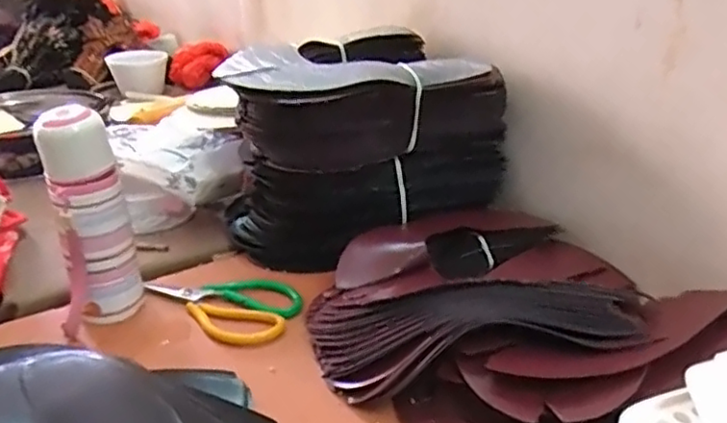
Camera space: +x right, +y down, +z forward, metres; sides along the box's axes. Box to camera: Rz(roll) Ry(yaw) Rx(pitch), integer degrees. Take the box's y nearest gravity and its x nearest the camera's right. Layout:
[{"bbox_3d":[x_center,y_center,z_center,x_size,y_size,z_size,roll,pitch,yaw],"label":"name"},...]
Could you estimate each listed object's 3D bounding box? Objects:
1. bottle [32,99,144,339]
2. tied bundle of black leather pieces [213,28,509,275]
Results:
[{"bbox_3d":[-0.258,0.015,0.603,0.069,0.209,0.059,-5,26,-7],"label":"bottle"},{"bbox_3d":[-0.002,-0.079,0.789,0.313,0.225,0.181,-14,29,-24],"label":"tied bundle of black leather pieces"}]

